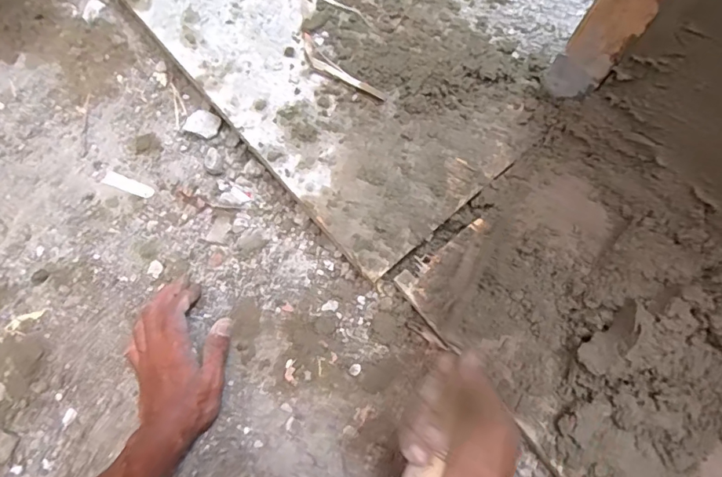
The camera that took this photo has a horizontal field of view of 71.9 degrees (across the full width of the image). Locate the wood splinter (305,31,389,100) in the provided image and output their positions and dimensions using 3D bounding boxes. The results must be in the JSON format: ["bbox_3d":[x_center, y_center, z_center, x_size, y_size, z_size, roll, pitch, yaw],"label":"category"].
[{"bbox_3d":[-0.027,-0.202,0.602,0.132,0.005,0.027,42,80,9],"label":"wood splinter"}]

